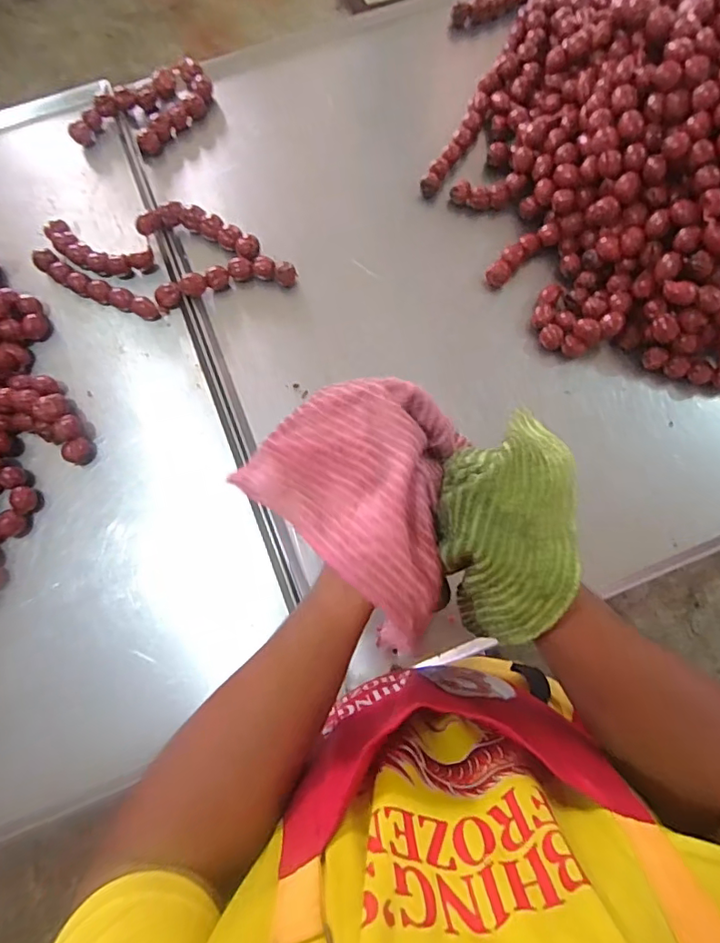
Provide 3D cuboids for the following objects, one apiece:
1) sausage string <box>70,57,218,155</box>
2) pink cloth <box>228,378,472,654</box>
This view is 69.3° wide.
[{"bbox_3d":[-0.360,-0.607,0.890,0.245,0.035,0.124,-41,80,-9],"label":"sausage string"},{"bbox_3d":[0.014,0.015,0.362,0.136,0.061,0.170,-43,81,-10],"label":"pink cloth"}]

